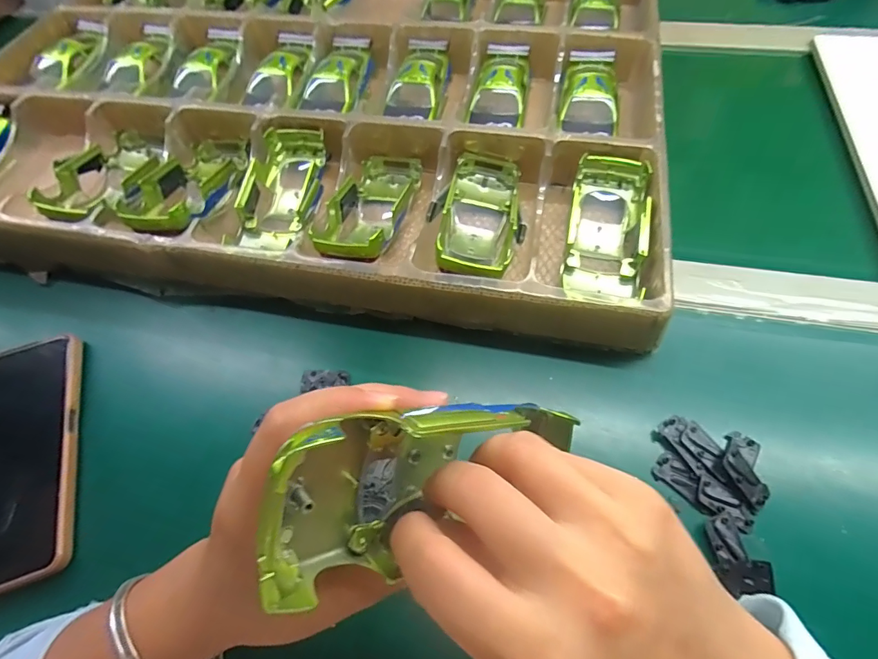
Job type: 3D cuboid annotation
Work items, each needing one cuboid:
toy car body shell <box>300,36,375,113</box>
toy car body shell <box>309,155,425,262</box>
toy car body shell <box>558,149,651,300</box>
[{"bbox_3d":[-0.098,-0.249,0.439,0.054,0.031,0.100,8,62,9],"label":"toy car body shell"},{"bbox_3d":[-0.052,-0.095,0.347,0.059,0.032,0.137,6,43,7],"label":"toy car body shell"},{"bbox_3d":[0.124,-0.077,0.324,0.053,0.034,0.123,9,62,9],"label":"toy car body shell"}]

